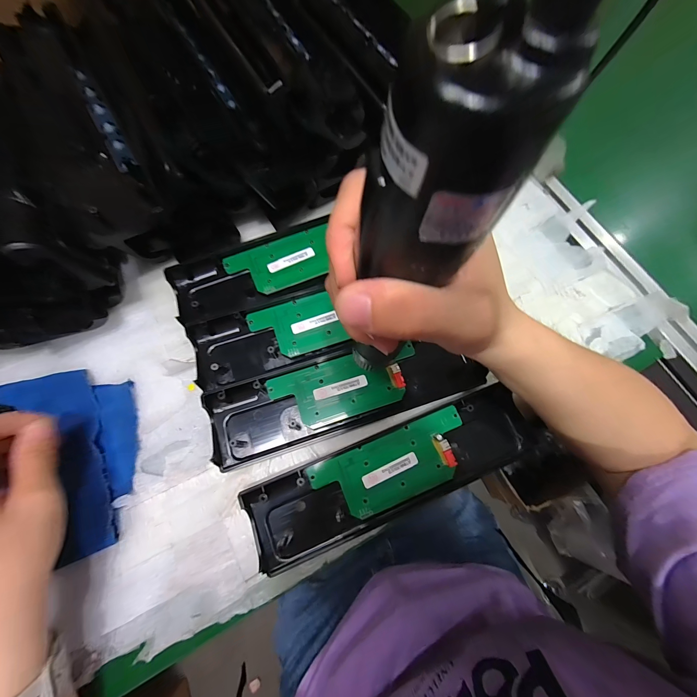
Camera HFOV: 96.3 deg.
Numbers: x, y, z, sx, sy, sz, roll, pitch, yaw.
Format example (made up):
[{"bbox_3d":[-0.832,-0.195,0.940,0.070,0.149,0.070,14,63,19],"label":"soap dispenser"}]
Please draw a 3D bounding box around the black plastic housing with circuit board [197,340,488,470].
[{"bbox_3d":[0.000,0.036,0.280,0.242,0.021,0.068,-17,72,-7],"label":"black plastic housing with circuit board"}]

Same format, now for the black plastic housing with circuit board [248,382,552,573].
[{"bbox_3d":[0.046,0.101,0.262,0.252,0.018,0.066,-21,73,-9],"label":"black plastic housing with circuit board"}]

